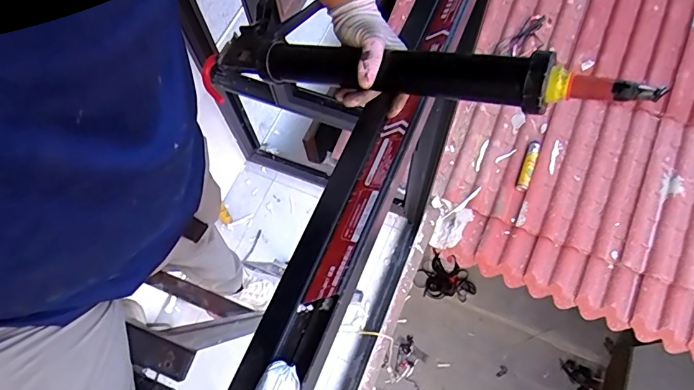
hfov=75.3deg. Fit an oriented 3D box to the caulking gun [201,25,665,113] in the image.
[{"bbox_3d":[0.047,-0.161,0.570,0.574,0.051,0.102,15,67,31],"label":"caulking gun"}]

